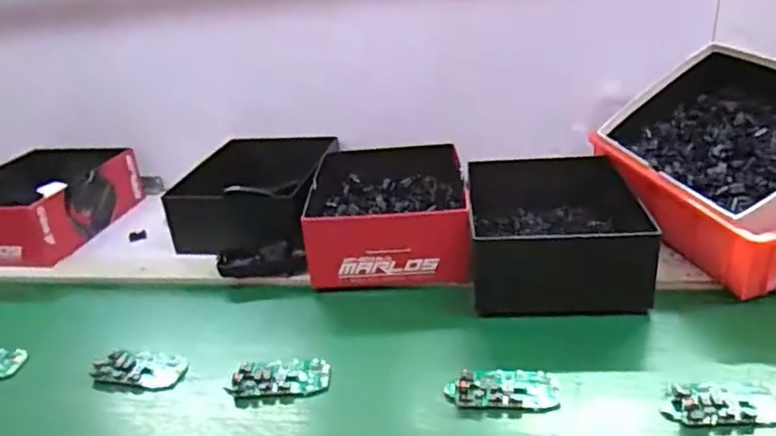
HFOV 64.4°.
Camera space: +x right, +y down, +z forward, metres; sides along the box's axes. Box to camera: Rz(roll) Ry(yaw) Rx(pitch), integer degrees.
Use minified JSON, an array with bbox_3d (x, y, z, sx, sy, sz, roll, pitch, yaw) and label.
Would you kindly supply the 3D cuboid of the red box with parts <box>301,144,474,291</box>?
[{"bbox_3d":[-0.004,-0.023,0.808,0.193,0.078,0.257,-4,28,3],"label":"red box with parts"}]

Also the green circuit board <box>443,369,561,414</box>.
[{"bbox_3d":[0.101,0.151,0.546,0.097,0.012,0.046,-2,28,6],"label":"green circuit board"}]

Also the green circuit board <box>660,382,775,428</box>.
[{"bbox_3d":[0.279,0.154,0.511,0.096,0.015,0.046,-2,28,7],"label":"green circuit board"}]

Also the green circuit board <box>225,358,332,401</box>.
[{"bbox_3d":[-0.103,0.152,0.587,0.094,0.012,0.046,-8,28,-5],"label":"green circuit board"}]

